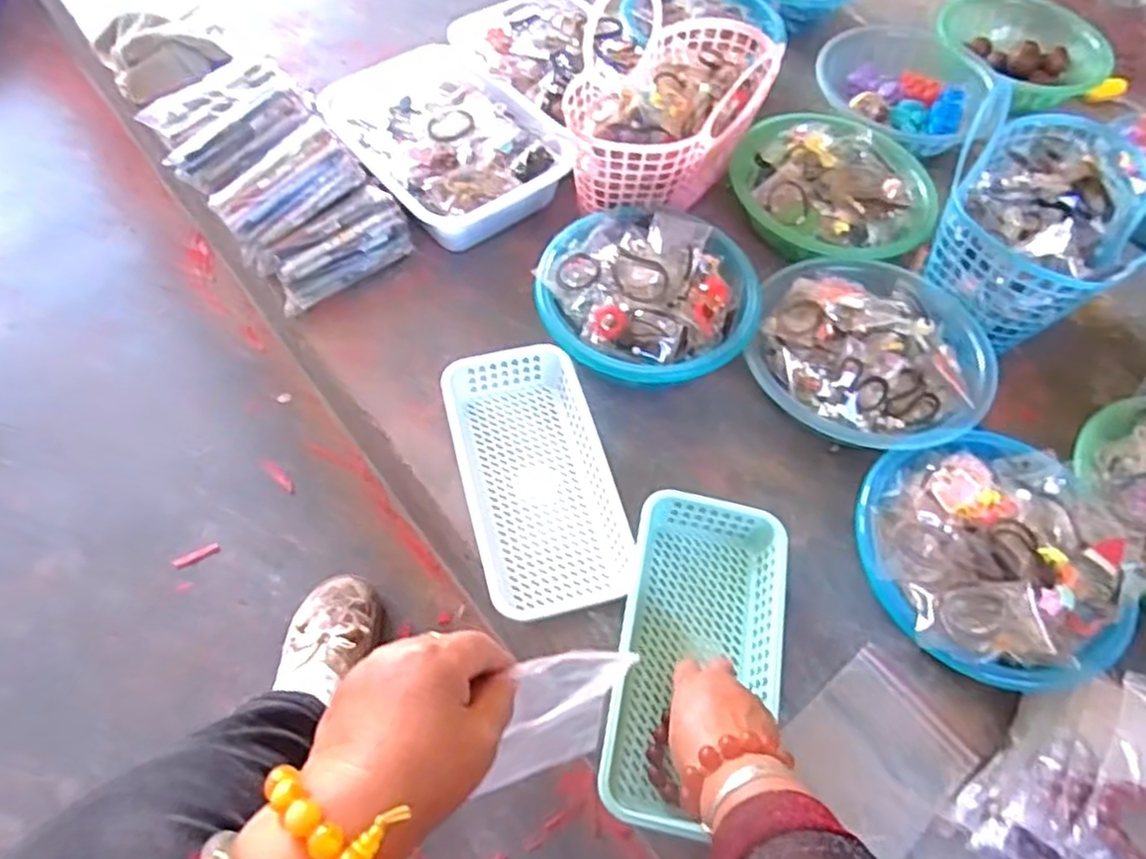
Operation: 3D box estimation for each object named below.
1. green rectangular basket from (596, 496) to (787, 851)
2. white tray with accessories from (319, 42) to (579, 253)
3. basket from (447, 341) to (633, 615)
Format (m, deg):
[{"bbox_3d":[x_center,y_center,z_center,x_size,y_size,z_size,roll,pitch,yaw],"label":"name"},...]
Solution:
[{"bbox_3d":[0.102,0.186,0.607,0.129,0.050,0.264,12,59,3],"label":"green rectangular basket"},{"bbox_3d":[-0.155,-0.341,0.887,0.211,0.093,0.274,-35,68,-22],"label":"white tray with accessories"},{"bbox_3d":[-0.034,0.044,0.687,0.133,0.050,0.258,-12,61,-11],"label":"basket"}]

